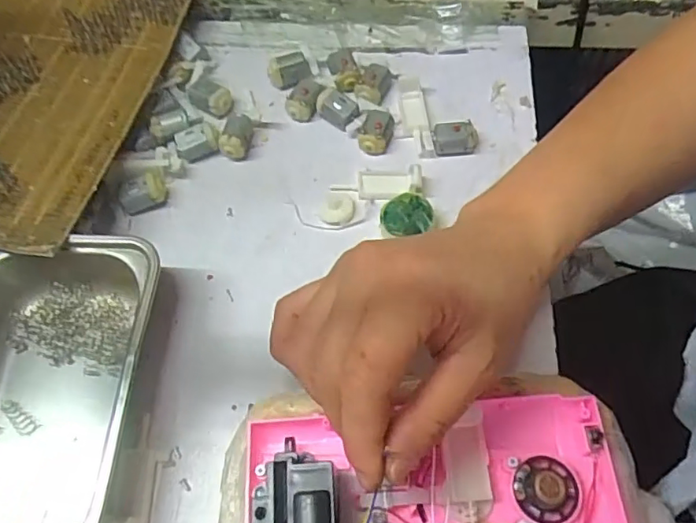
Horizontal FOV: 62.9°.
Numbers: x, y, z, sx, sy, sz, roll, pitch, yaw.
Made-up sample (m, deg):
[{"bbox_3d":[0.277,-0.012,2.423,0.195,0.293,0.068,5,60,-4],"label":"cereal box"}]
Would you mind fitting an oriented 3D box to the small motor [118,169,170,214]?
[{"bbox_3d":[-0.132,-0.045,0.367,0.031,0.017,0.020,-16,64,-6],"label":"small motor"}]

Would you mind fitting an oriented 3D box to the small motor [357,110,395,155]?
[{"bbox_3d":[0.019,-0.088,0.382,0.021,0.014,0.030,10,64,6],"label":"small motor"}]

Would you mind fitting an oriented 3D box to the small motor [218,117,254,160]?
[{"bbox_3d":[-0.075,-0.083,0.383,0.018,0.020,0.028,1,64,2],"label":"small motor"}]

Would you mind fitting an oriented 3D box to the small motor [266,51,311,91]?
[{"bbox_3d":[-0.043,-0.136,0.408,0.029,0.019,0.018,-12,64,-4],"label":"small motor"}]

